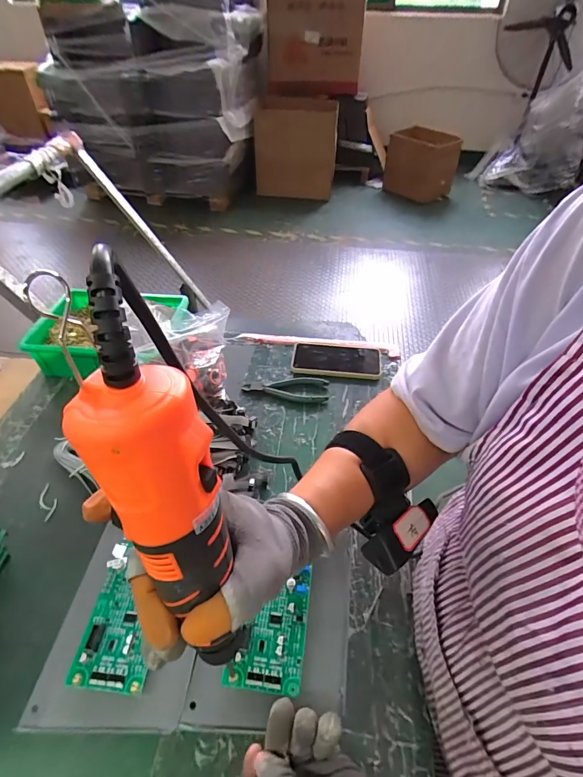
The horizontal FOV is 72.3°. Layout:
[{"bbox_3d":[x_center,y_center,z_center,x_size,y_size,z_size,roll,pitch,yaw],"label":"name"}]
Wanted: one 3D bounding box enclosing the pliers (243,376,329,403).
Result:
[{"bbox_3d":[-0.009,0.000,0.680,0.144,0.007,0.060,3,47,2],"label":"pliers"}]

